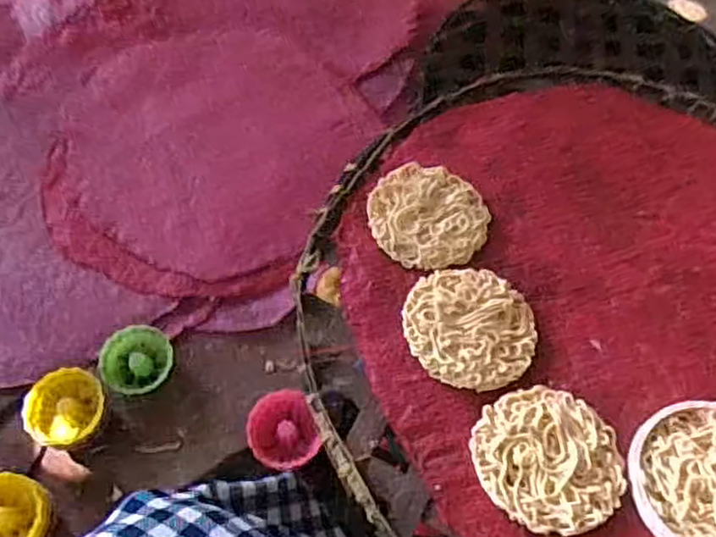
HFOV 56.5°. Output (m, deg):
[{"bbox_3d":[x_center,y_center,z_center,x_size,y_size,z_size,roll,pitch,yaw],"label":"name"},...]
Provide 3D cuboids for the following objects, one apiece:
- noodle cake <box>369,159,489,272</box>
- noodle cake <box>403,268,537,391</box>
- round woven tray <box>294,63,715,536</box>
[{"bbox_3d":[0.046,-0.034,0.432,0.074,0.011,0.073,1,59,-1],"label":"noodle cake"},{"bbox_3d":[0.066,0.033,0.393,0.075,0.008,0.074,1,59,-1],"label":"noodle cake"},{"bbox_3d":[0.147,0.020,0.405,0.365,0.020,0.337,1,59,-1],"label":"round woven tray"}]

